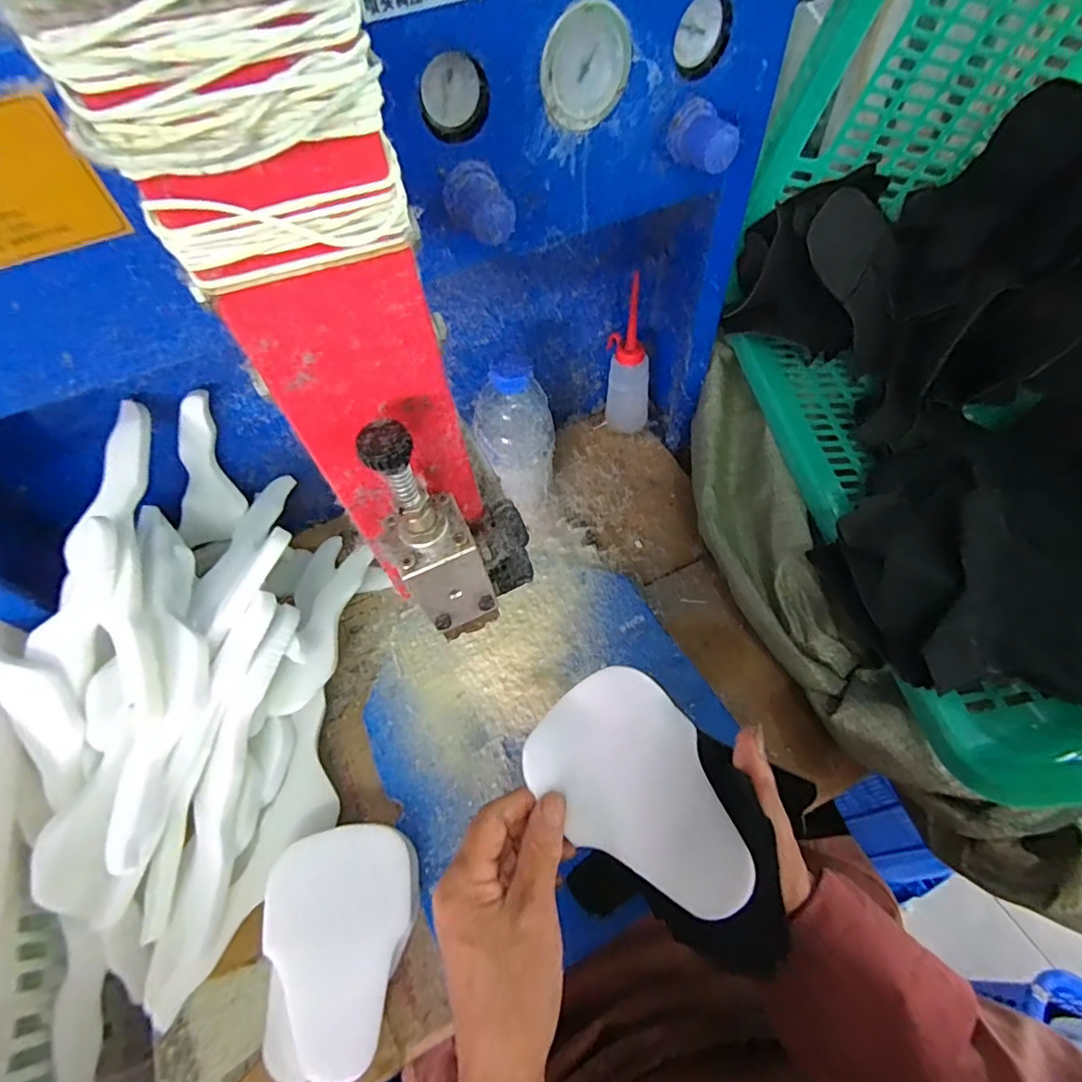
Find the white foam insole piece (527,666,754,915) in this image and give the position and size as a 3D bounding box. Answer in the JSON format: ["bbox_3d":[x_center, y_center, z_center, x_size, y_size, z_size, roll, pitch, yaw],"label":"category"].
[{"bbox_3d":[0.061,0.149,0.319,0.092,0.009,0.139,-37,73,-8],"label":"white foam insole piece"}]

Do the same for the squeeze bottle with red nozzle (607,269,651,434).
[{"bbox_3d":[0.104,-0.204,0.619,0.050,0.177,0.051,-3,58,2],"label":"squeeze bottle with red nozzle"}]

